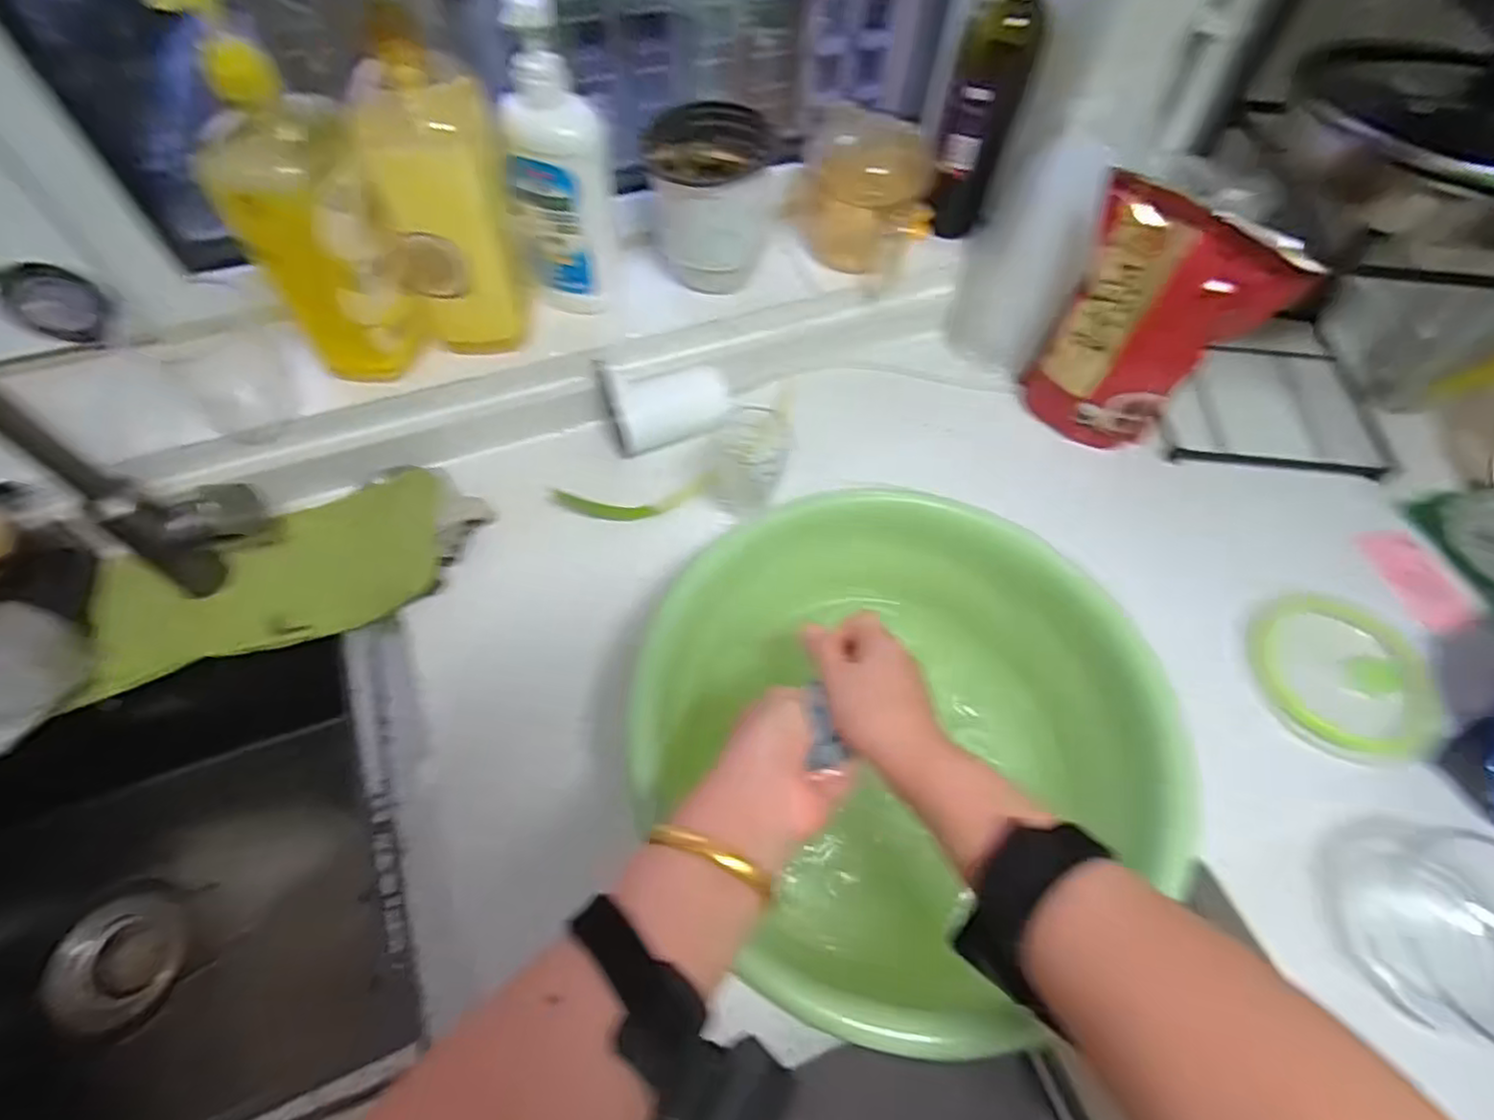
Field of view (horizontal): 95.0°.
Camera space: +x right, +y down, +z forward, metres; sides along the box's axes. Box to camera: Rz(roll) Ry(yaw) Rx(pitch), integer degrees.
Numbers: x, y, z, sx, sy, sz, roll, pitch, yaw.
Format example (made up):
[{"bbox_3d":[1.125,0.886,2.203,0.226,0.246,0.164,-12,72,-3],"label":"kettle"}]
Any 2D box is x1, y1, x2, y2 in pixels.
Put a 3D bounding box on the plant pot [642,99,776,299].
[{"bbox_3d":[-0.033,-0.344,0.665,0.117,0.146,0.109,3,58,0],"label":"plant pot"}]

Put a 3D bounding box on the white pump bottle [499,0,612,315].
[{"bbox_3d":[-0.157,-0.321,0.577,0.079,0.239,0.051,-8,59,-7],"label":"white pump bottle"}]

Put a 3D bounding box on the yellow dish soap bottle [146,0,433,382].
[{"bbox_3d":[-0.330,-0.262,0.510,0.091,0.268,0.061,-35,66,-21],"label":"yellow dish soap bottle"}]

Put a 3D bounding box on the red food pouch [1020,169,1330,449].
[{"bbox_3d":[0.363,-0.203,0.637,0.154,0.249,0.048,30,62,15],"label":"red food pouch"}]

